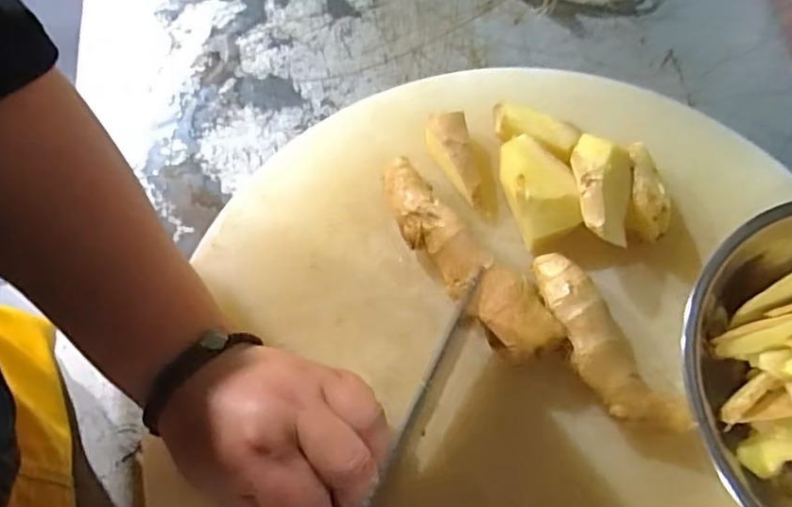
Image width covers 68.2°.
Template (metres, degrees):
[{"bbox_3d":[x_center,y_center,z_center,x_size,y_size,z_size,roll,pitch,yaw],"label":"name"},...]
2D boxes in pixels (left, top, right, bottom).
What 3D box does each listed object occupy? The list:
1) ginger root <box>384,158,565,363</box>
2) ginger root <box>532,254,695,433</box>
[{"bbox_3d":[0.036,0.004,0.333,0.033,0.028,0.137,-37,72,-12],"label":"ginger root"},{"bbox_3d":[0.107,0.050,0.314,0.032,0.023,0.108,-30,71,-9],"label":"ginger root"}]

